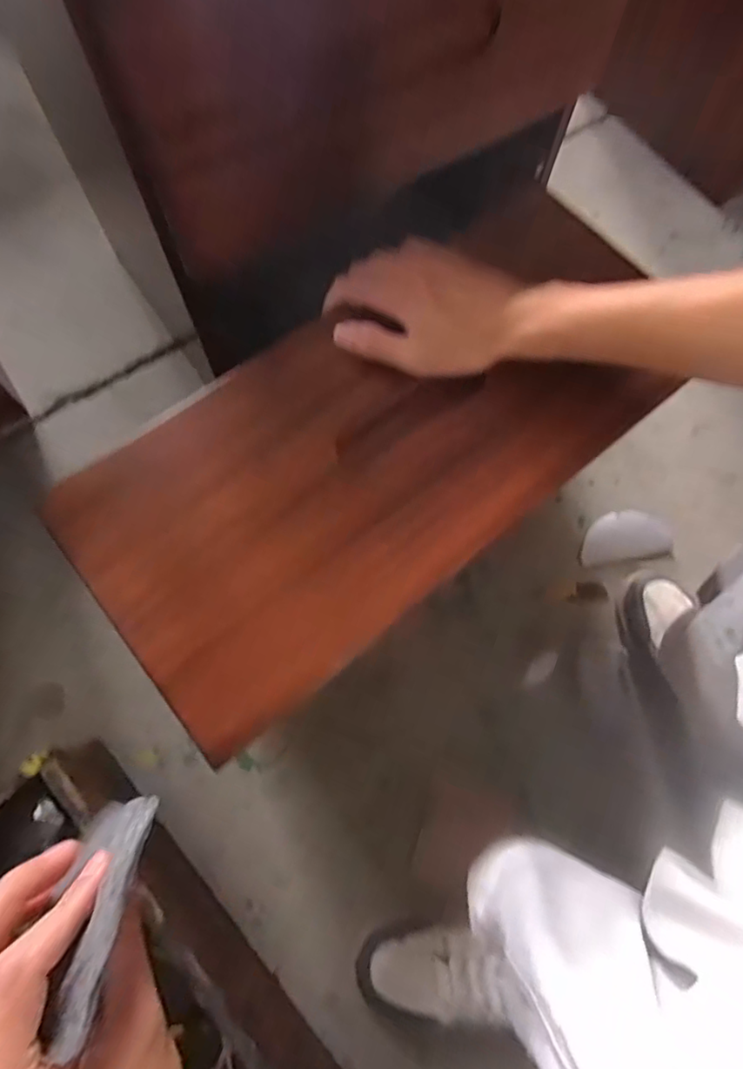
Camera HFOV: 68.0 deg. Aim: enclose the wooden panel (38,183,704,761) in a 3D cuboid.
[{"bbox_3d":[0.027,-0.081,0.379,0.449,0.026,0.198,-37,75,-12],"label":"wooden panel"}]

